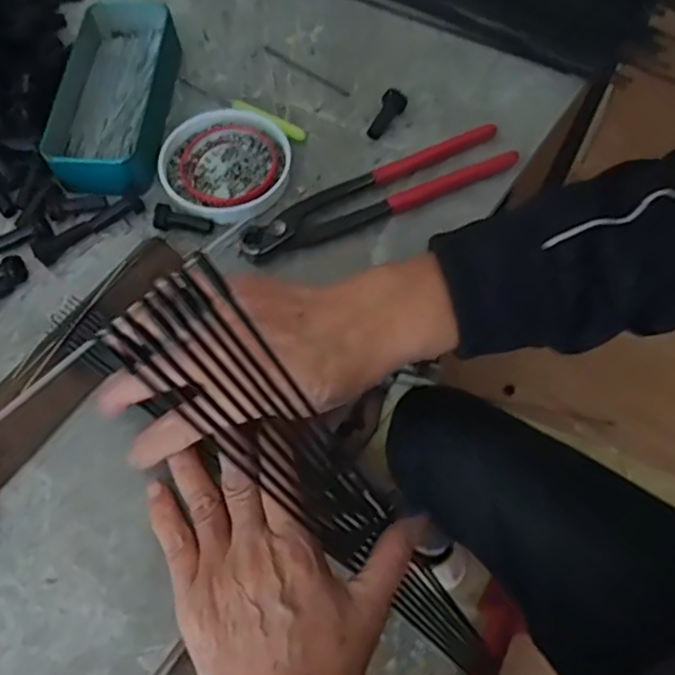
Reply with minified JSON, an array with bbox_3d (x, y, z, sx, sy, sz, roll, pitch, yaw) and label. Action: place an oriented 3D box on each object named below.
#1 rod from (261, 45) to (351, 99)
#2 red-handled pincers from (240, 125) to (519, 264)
[{"bbox_3d":[-0.024,-0.206,0.500,0.085,0.004,0.006,36,70,16],"label":"rod"},{"bbox_3d":[0.029,-0.094,0.434,0.194,0.016,0.041,-27,67,-11],"label":"red-handled pincers"}]

